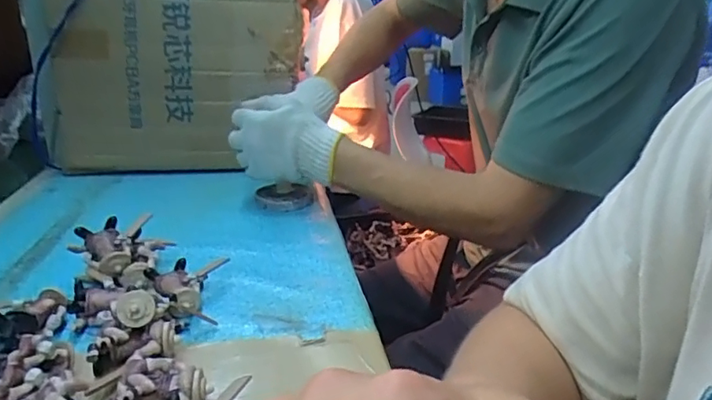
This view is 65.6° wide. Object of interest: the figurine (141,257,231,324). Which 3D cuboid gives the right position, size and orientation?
[{"bbox_3d":[-0.140,0.080,0.493,0.073,0.032,0.078,1,19,0],"label":"figurine"}]

